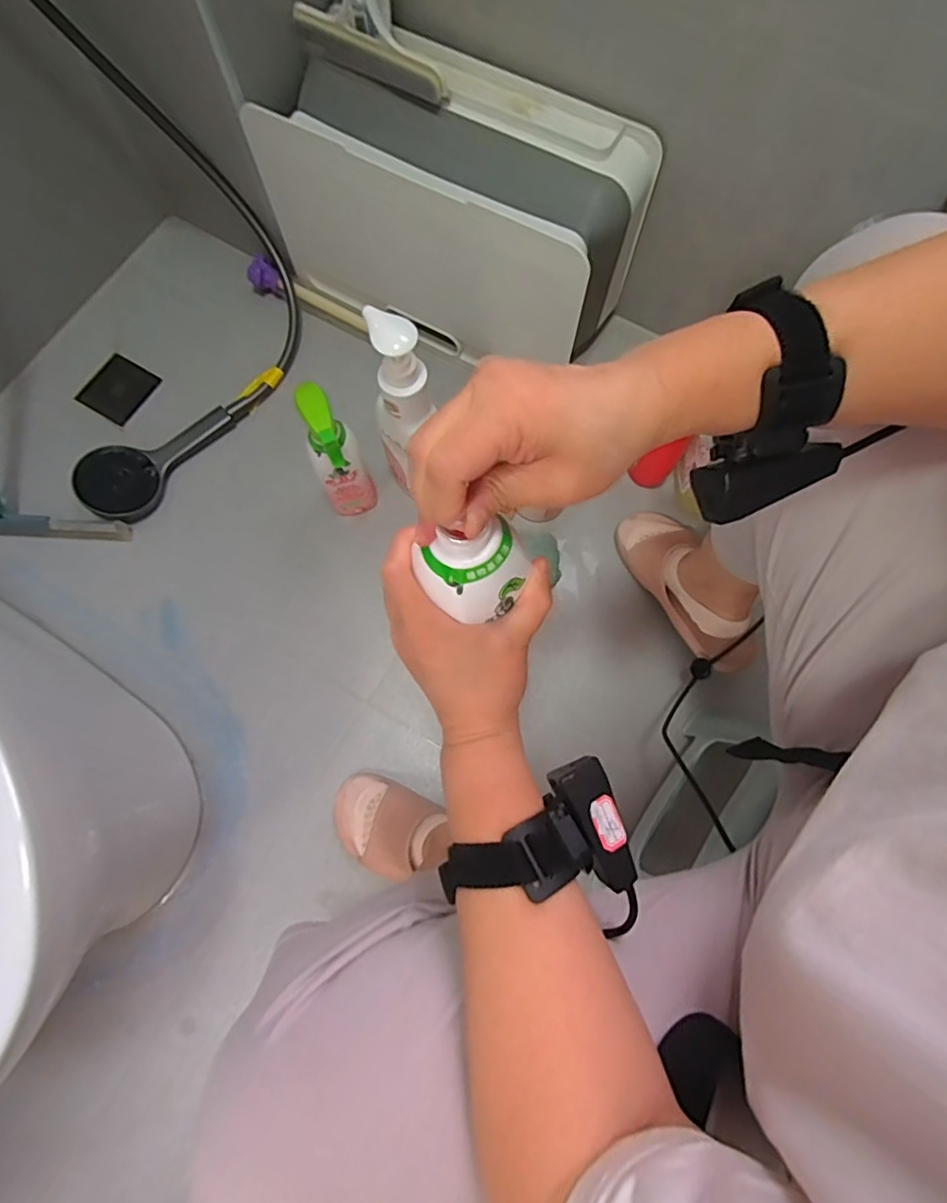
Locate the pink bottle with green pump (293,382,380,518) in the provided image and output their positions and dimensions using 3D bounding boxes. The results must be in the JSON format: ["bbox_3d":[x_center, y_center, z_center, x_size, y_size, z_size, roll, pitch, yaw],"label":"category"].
[{"bbox_3d":[-0.171,-0.180,0.720,0.064,0.225,0.087,-25,77,-6],"label":"pink bottle with green pump"}]

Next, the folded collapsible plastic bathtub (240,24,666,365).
[{"bbox_3d":[-0.029,-0.532,0.780,0.472,0.236,0.219,29,78,7],"label":"folded collapsible plastic bathtub"}]

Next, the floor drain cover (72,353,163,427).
[{"bbox_3d":[-0.570,-0.343,0.913,0.101,0.005,0.102,28,78,7],"label":"floor drain cover"}]

